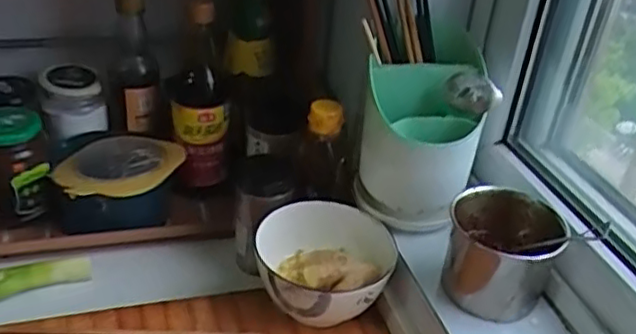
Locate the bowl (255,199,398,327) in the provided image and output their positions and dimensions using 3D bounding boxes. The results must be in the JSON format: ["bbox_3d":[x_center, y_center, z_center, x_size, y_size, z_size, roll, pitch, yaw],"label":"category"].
[{"bbox_3d":[0.007,0.098,0.630,0.126,0.071,0.125,4,32,-3],"label":"bowl"}]

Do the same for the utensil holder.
[{"bbox_3d":[0.112,-0.039,0.661,0.105,0.159,0.122,18,34,19],"label":"utensil holder"}]

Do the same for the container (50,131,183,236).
[{"bbox_3d":[-0.220,0.016,0.737,0.130,0.077,0.105,-4,33,-15],"label":"container"}]

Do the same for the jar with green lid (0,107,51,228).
[{"bbox_3d":[-0.326,-0.003,0.691,0.076,0.113,0.065,-13,37,-28],"label":"jar with green lid"}]

